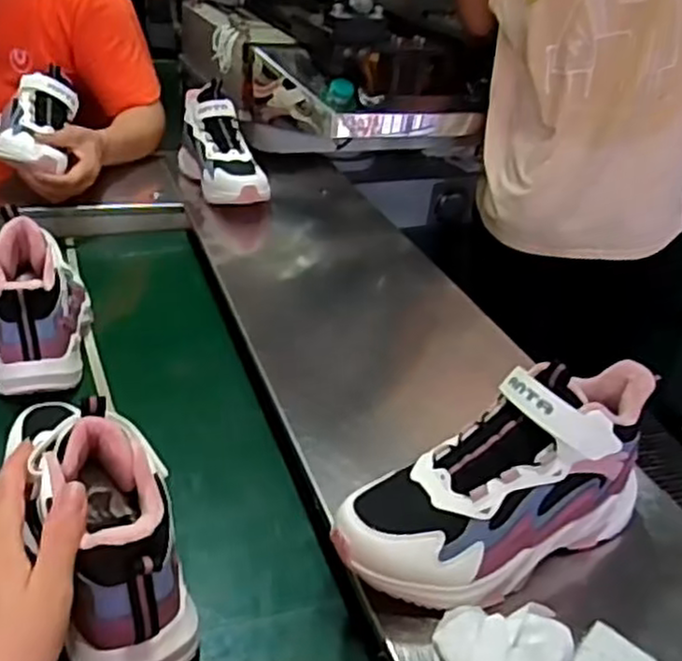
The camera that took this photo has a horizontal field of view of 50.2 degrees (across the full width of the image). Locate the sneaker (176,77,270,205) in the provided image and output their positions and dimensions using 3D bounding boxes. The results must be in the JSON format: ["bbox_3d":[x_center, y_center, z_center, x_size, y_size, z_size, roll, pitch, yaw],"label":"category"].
[{"bbox_3d":[-0.179,-0.279,1.103,0.099,0.146,0.208,-7,32,-22],"label":"sneaker"}]

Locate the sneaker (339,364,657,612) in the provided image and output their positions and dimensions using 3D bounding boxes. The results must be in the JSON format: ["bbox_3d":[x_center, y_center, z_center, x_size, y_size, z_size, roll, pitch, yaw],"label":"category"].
[{"bbox_3d":[0.118,0.111,0.529,0.248,0.141,0.088,-13,36,-30],"label":"sneaker"}]

